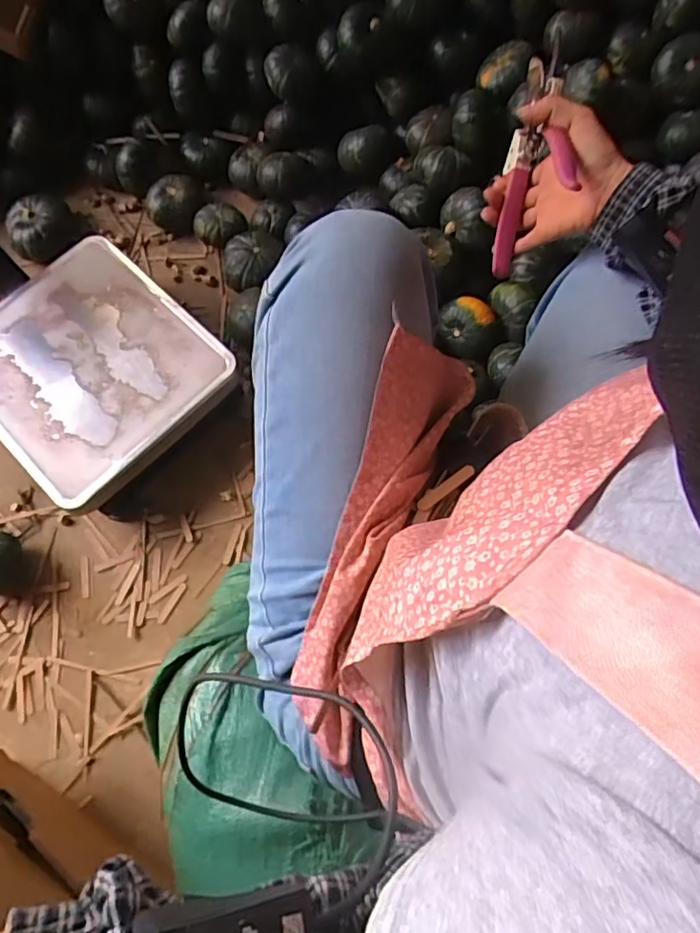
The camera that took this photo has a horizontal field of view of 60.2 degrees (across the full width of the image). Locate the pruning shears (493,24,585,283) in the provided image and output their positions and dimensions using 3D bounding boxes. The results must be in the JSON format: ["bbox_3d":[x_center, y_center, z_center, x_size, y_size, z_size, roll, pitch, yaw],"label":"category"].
[{"bbox_3d":[0.153,-0.273,0.539,0.035,0.137,0.149,2,71,4],"label":"pruning shears"}]

